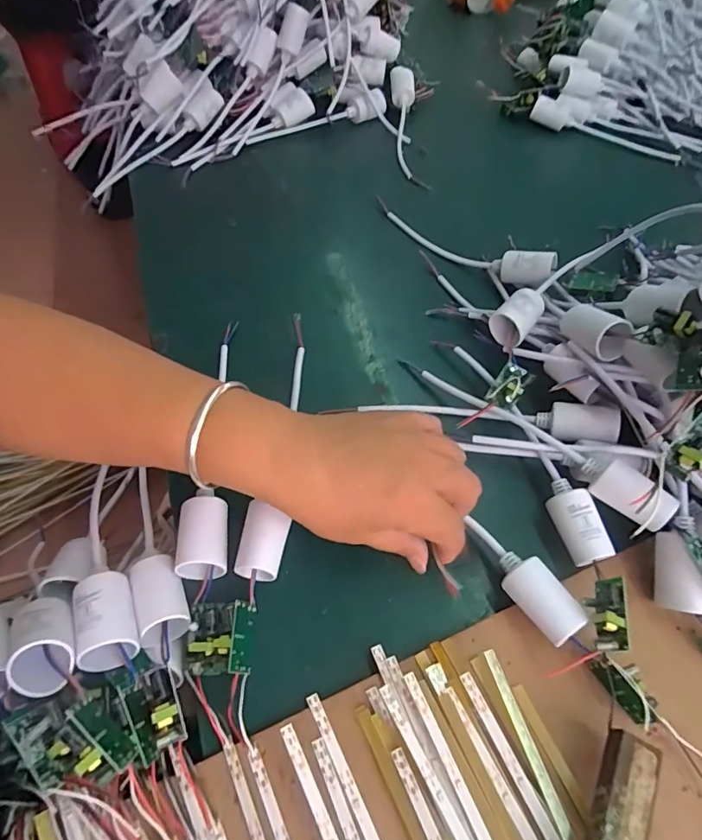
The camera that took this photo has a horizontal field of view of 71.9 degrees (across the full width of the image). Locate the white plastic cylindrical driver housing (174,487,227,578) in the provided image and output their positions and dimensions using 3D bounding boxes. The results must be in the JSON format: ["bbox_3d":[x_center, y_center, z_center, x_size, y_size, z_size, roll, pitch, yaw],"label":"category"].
[{"bbox_3d":[-0.087,0.068,0.287,0.027,0.022,0.045,-1,57,-3],"label":"white plastic cylindrical driver housing"}]

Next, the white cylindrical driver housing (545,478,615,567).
[{"bbox_3d":[0.138,0.064,0.302,0.024,0.025,0.053,-10,58,-9],"label":"white cylindrical driver housing"}]

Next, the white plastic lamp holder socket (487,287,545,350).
[{"bbox_3d":[0.126,-0.077,0.371,0.027,0.028,0.048,34,62,18],"label":"white plastic lamp holder socket"}]

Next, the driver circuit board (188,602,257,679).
[{"bbox_3d":[-0.072,0.118,0.263,0.034,0.017,0.036,1,57,-2],"label":"driver circuit board"}]

